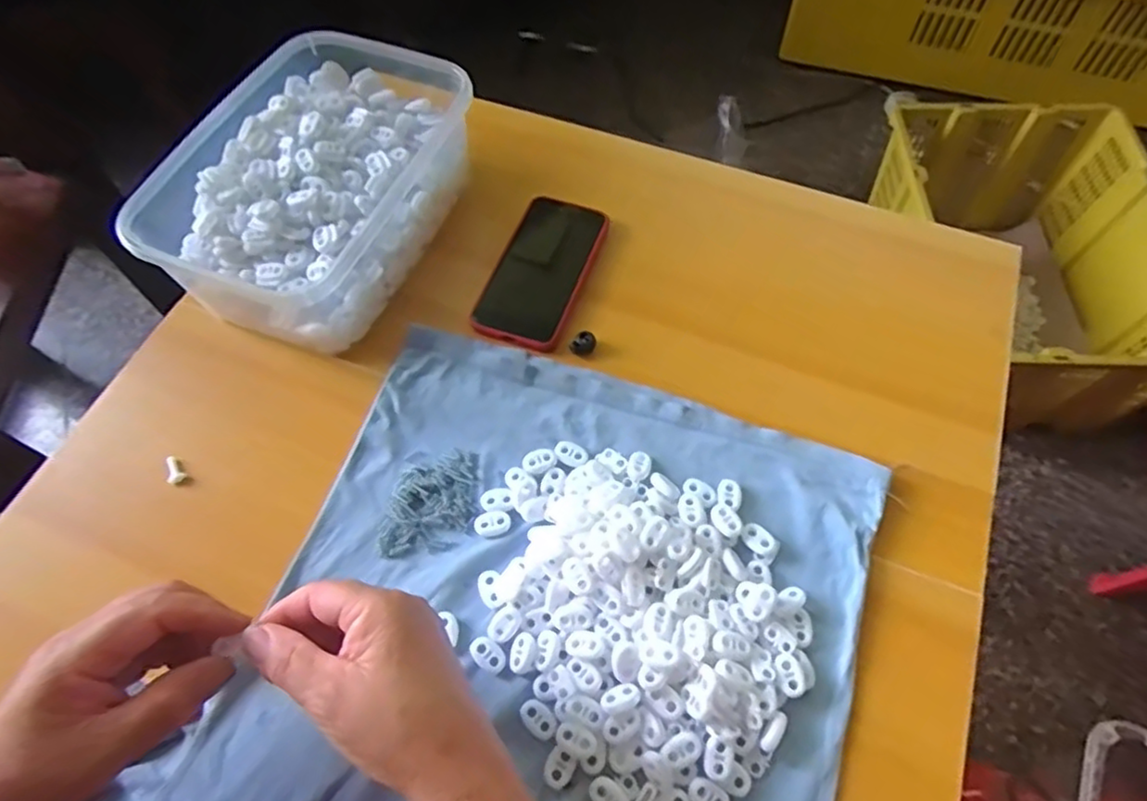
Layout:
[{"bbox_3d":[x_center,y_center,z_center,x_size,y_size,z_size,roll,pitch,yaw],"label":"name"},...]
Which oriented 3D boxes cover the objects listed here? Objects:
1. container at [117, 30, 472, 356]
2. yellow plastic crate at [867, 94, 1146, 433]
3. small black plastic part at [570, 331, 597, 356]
[{"bbox_3d":[-0.194,-0.170,0.512,0.169,0.078,0.250,21,64,11],"label":"container"},{"bbox_3d":[0.699,-0.224,1.074,0.367,0.245,0.535,1,62,1],"label":"yellow plastic crate"},{"bbox_3d":[0.007,-0.041,0.483,0.019,0.013,0.012,-20,64,-10],"label":"small black plastic part"}]

